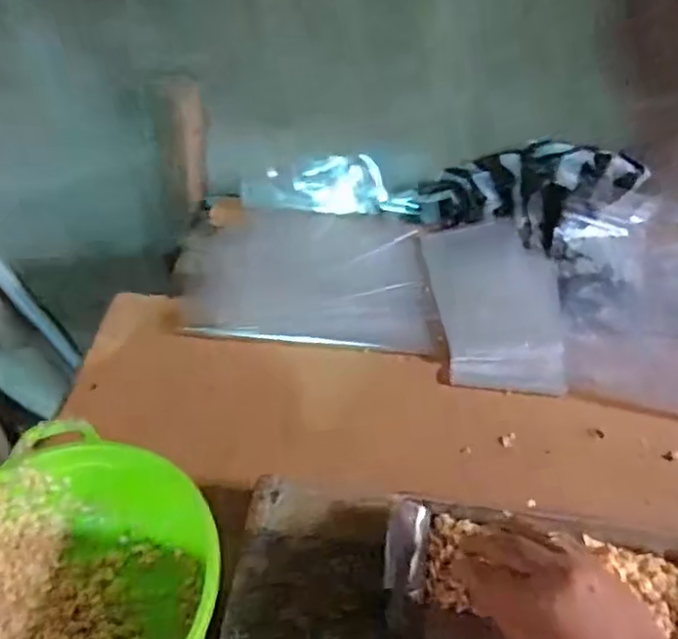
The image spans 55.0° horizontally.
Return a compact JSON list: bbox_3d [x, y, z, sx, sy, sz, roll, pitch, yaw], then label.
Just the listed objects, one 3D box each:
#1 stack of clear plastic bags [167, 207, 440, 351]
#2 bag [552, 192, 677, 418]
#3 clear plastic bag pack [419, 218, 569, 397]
[{"bbox_3d":[-0.040,-0.055,0.755,0.300,0.029,0.216,3,51,6],"label":"stack of clear plastic bags"},{"bbox_3d":[0.350,-0.020,0.706,0.216,0.042,0.289,7,52,10],"label":"bag"},{"bbox_3d":[0.175,-0.023,0.718,0.134,0.020,0.245,-6,45,1],"label":"clear plastic bag pack"}]

